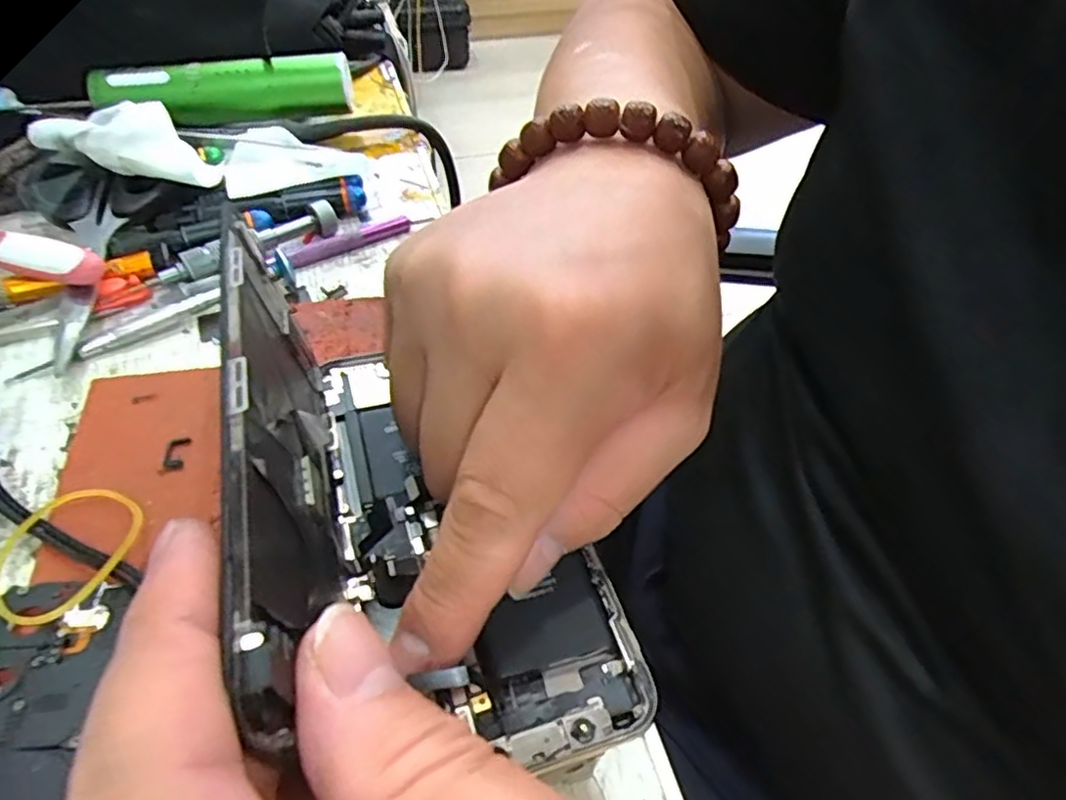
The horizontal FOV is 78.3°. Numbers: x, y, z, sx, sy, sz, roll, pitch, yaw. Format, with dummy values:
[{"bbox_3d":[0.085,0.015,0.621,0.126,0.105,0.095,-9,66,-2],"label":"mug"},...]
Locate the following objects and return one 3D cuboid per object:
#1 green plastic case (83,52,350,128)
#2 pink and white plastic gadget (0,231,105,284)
[{"bbox_3d":[-0.180,-0.181,0.384,0.141,0.036,0.020,-5,49,-9],"label":"green plastic case"},{"bbox_3d":[-0.225,-0.064,0.292,0.077,0.018,0.017,18,49,11],"label":"pink and white plastic gadget"}]

